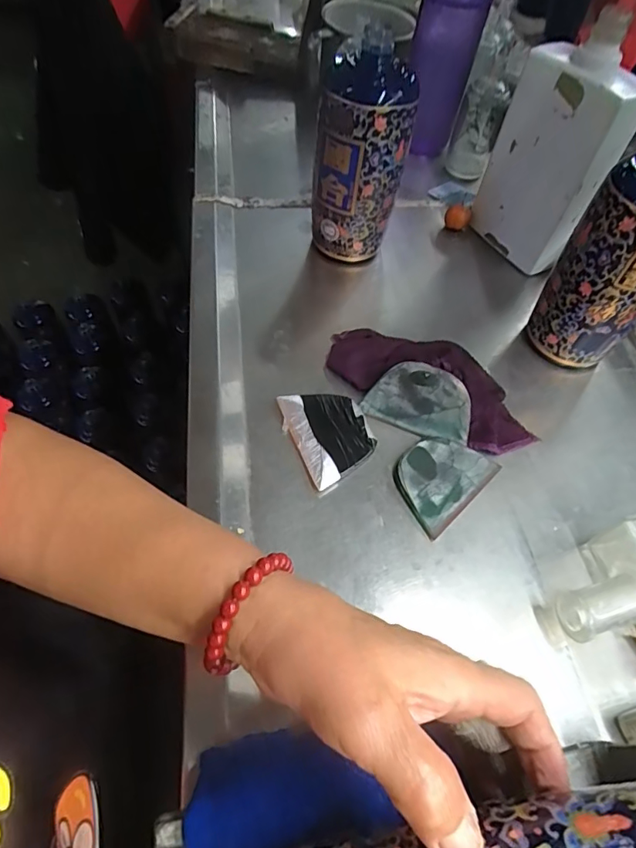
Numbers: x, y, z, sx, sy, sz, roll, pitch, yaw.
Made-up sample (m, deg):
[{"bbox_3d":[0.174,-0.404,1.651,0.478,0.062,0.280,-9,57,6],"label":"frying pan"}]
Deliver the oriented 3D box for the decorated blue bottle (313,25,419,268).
[{"bbox_3d":[0.036,-0.238,0.456,0.075,0.175,0.070,-25,62,-16],"label":"decorated blue bottle"}]

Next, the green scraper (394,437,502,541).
[{"bbox_3d":[0.093,0.039,0.372,0.081,0.010,0.057,-38,66,-22],"label":"green scraper"}]

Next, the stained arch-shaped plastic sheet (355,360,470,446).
[{"bbox_3d":[0.084,-0.021,0.398,0.085,0.004,0.054,21,87,12],"label":"stained arch-shaped plastic sheet"}]

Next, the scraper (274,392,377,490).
[{"bbox_3d":[0.008,0.005,0.387,0.060,0.010,0.081,-23,61,-15],"label":"scraper"}]

